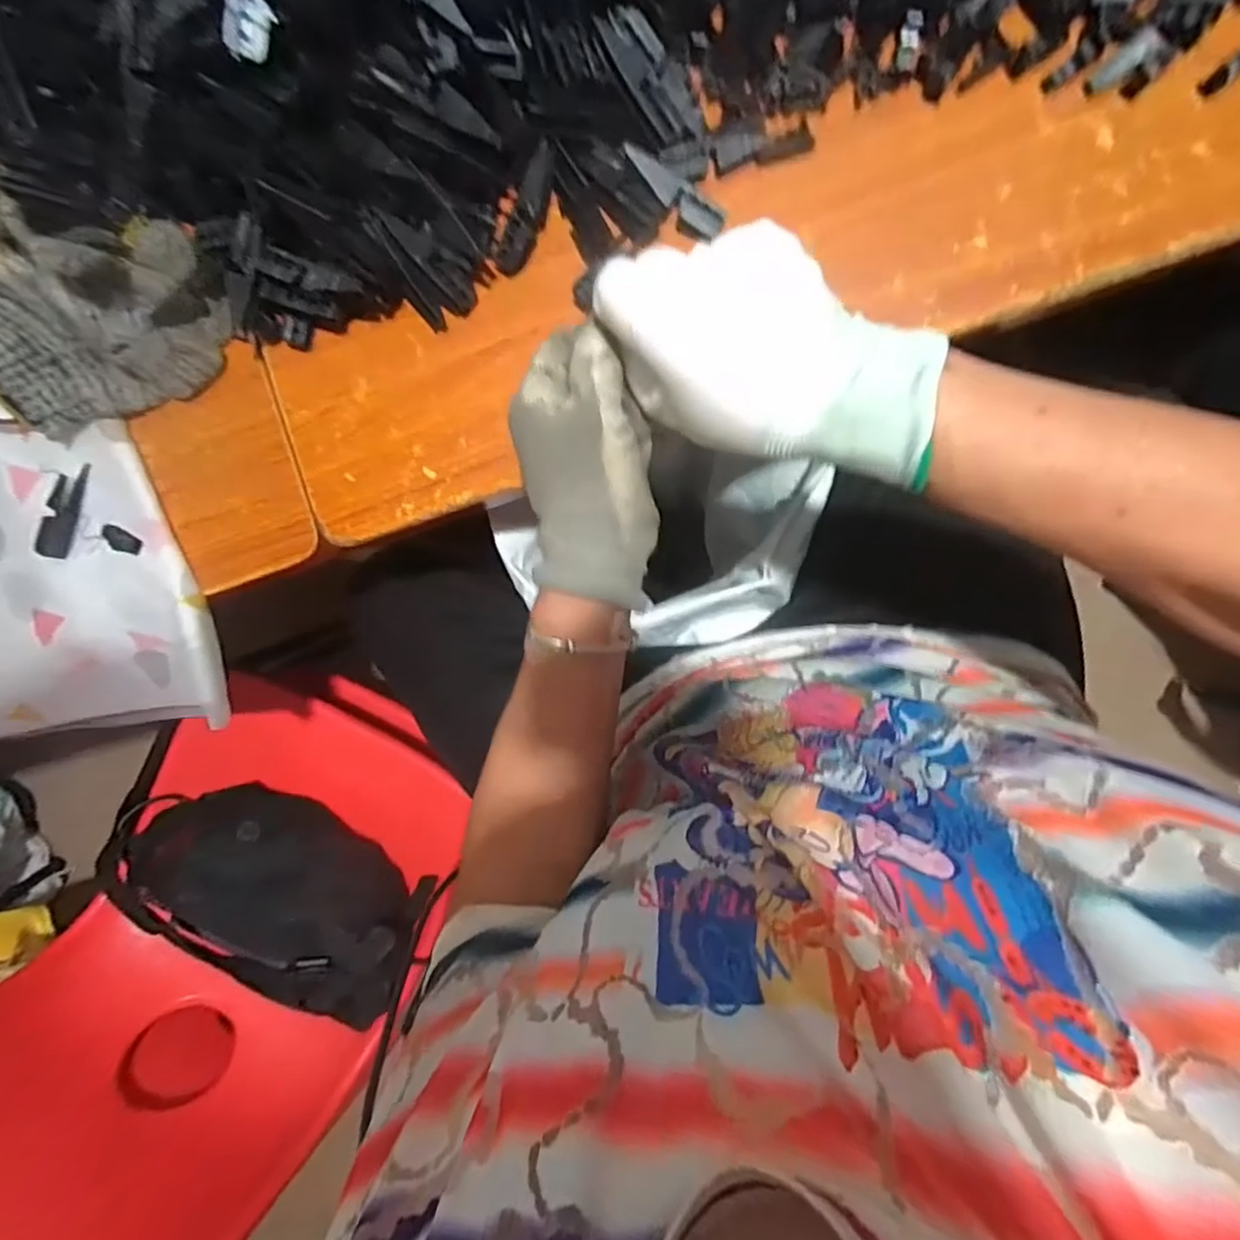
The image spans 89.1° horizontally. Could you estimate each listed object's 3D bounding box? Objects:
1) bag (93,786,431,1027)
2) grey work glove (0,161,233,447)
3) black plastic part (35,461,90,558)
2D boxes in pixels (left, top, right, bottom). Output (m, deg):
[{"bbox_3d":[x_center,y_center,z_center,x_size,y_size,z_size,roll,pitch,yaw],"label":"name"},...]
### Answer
[{"bbox_3d":[-0.337,0.248,0.589,0.284,0.077,0.169,27,87,5],"label":"bag"},{"bbox_3d":[-0.358,-0.197,0.387,0.203,0.051,0.147,28,98,5],"label":"grey work glove"},{"bbox_3d":[-0.372,-0.073,0.419,0.025,0.009,0.063,23,97,6],"label":"black plastic part"}]

